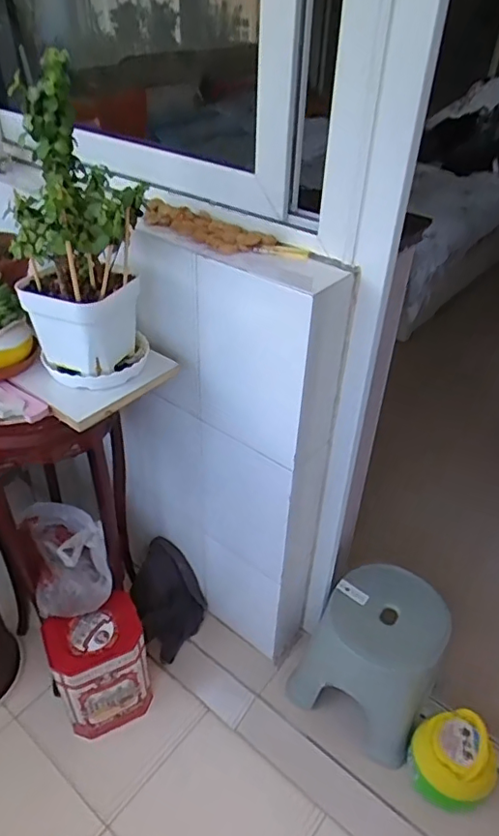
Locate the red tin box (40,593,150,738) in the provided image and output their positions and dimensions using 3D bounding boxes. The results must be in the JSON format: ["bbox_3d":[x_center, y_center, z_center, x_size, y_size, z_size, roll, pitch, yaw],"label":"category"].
[{"bbox_3d":[-0.298,0.509,1.116,0.176,0.258,0.132,-18,43,-23],"label":"red tin box"}]

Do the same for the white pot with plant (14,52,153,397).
[{"bbox_3d":[-0.228,-0.229,0.742,0.171,0.365,0.138,-10,41,-15],"label":"white pot with plant"}]

